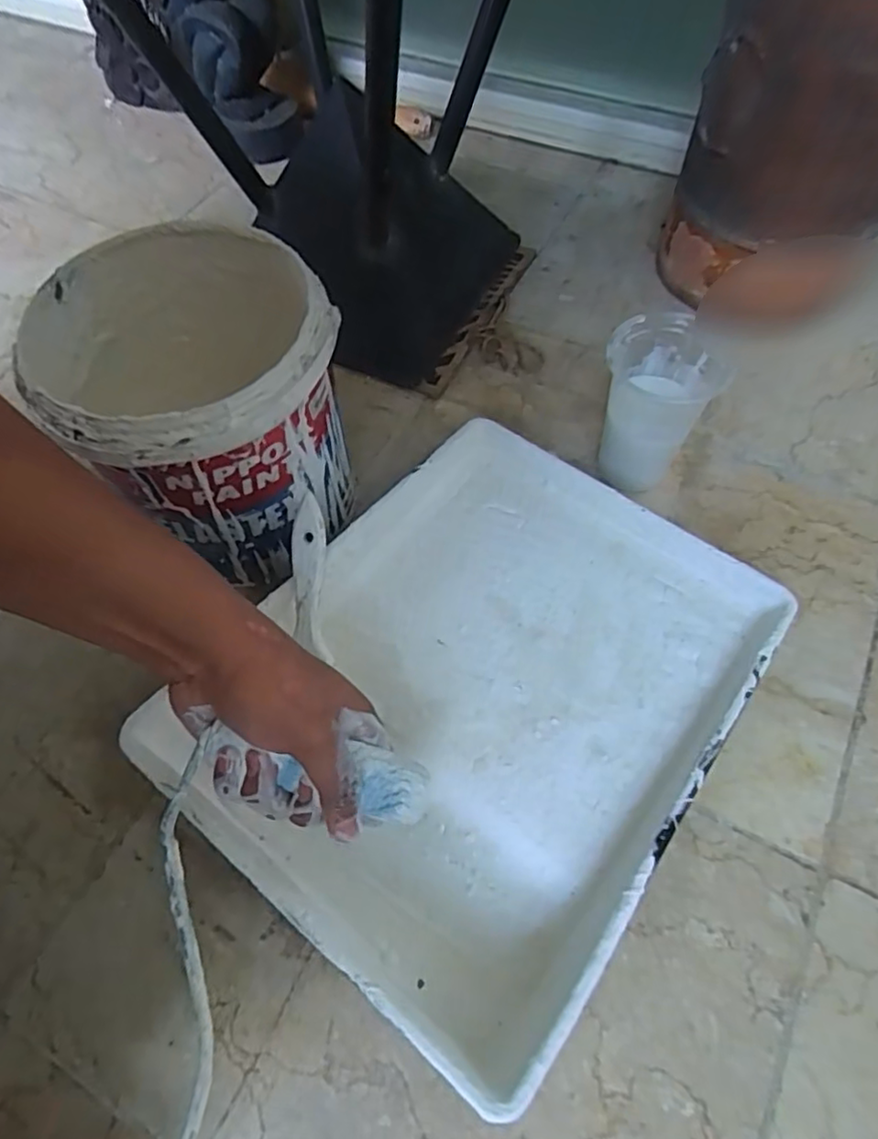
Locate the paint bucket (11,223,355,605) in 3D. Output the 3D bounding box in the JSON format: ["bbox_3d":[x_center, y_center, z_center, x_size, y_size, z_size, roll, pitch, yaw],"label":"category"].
[{"bbox_3d":[-0.152,-0.108,0.459,0.170,0.182,0.198,-20,62,-9],"label":"paint bucket"}]

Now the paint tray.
[{"bbox_3d":[0.030,0.073,0.417,0.275,0.083,0.356,35,68,20],"label":"paint tray"}]

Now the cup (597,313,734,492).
[{"bbox_3d":[0.164,-0.124,0.501,0.088,0.121,0.079,-41,67,-19],"label":"cup"}]

